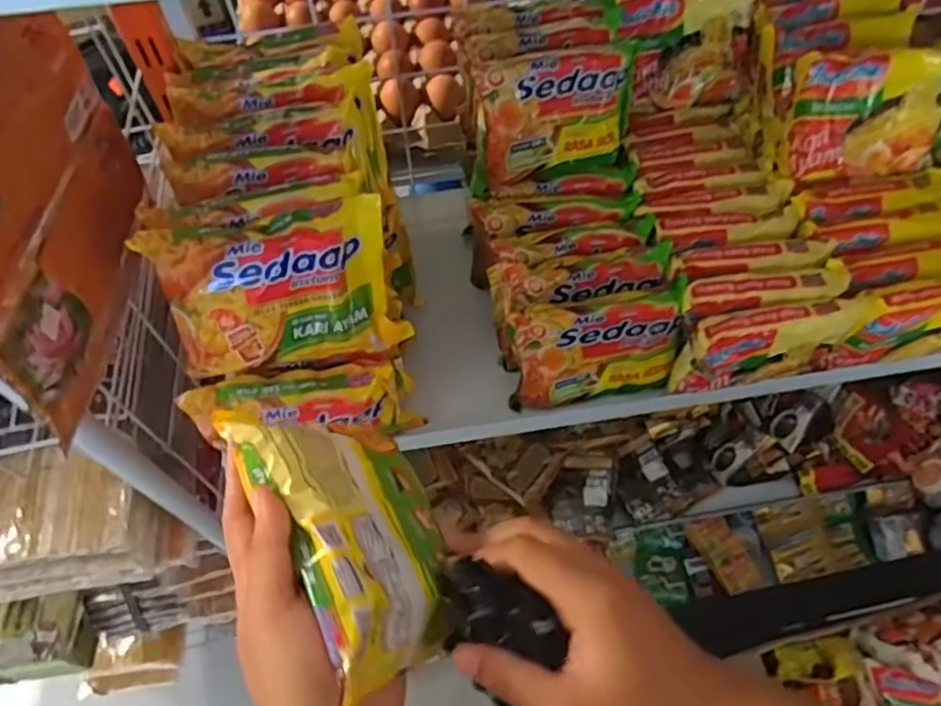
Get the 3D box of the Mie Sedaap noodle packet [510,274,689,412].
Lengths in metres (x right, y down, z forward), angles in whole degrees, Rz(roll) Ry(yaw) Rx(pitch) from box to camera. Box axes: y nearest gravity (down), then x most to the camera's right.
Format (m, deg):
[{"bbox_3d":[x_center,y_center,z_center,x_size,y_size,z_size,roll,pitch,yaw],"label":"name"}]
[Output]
[{"bbox_3d":[0.100,-0.005,0.530,0.133,0.098,0.030,-9,40,-1],"label":"Mie Sedaap noodle packet"}]

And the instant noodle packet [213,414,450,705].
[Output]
[{"bbox_3d":[-0.057,0.088,0.331,0.032,0.094,0.136,-46,59,25],"label":"instant noodle packet"}]

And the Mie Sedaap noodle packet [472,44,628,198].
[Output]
[{"bbox_3d":[0.066,-0.192,0.542,0.129,0.099,0.028,-15,35,-8],"label":"Mie Sedaap noodle packet"}]

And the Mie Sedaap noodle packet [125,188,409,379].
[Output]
[{"bbox_3d":[-0.127,-0.041,0.446,0.151,0.103,0.024,-12,25,-8],"label":"Mie Sedaap noodle packet"}]

